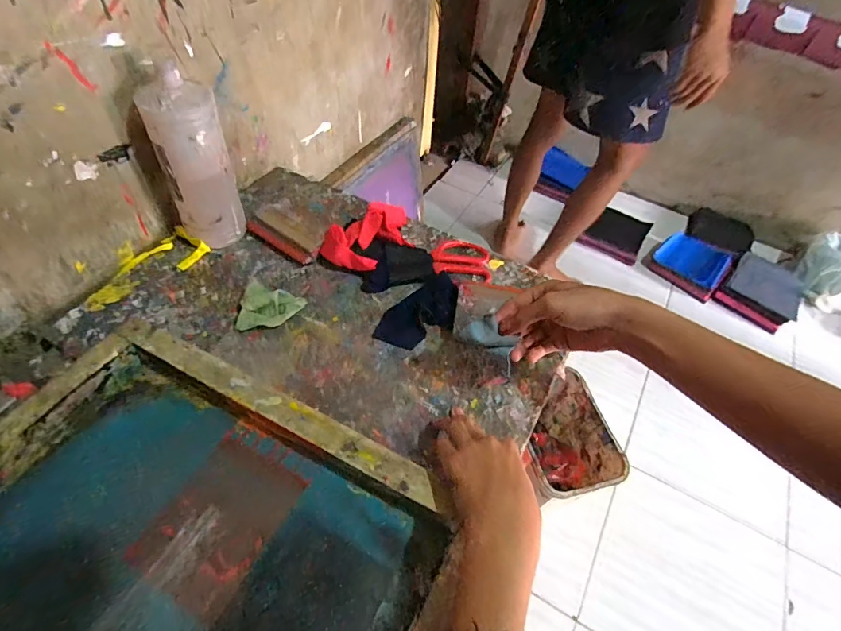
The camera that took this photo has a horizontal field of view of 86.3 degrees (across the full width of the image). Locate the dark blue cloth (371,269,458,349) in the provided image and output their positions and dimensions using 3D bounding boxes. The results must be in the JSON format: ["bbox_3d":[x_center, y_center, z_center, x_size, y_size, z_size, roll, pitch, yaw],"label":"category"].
[{"bbox_3d":[0.004,-0.002,0.581,0.127,0.016,0.074,-34,62,-28],"label":"dark blue cloth"}]

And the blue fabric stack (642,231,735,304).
[{"bbox_3d":[0.939,-0.191,1.566,0.245,0.064,0.220,37,57,21],"label":"blue fabric stack"}]

